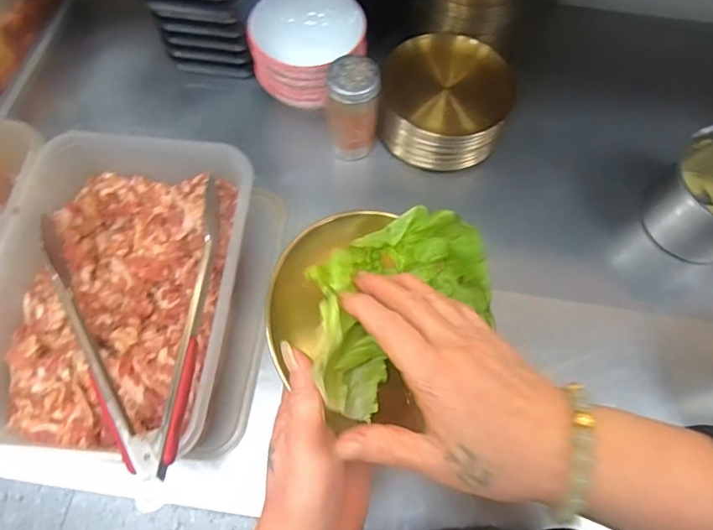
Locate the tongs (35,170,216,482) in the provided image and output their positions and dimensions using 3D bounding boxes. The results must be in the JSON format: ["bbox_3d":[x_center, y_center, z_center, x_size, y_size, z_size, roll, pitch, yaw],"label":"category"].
[{"bbox_3d":[-0.185,0.048,0.443,0.171,0.062,0.273,-15,67,-8],"label":"tongs"}]

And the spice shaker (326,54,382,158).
[{"bbox_3d":[-0.005,-0.177,0.604,0.059,0.139,0.052,2,66,-1],"label":"spice shaker"}]

